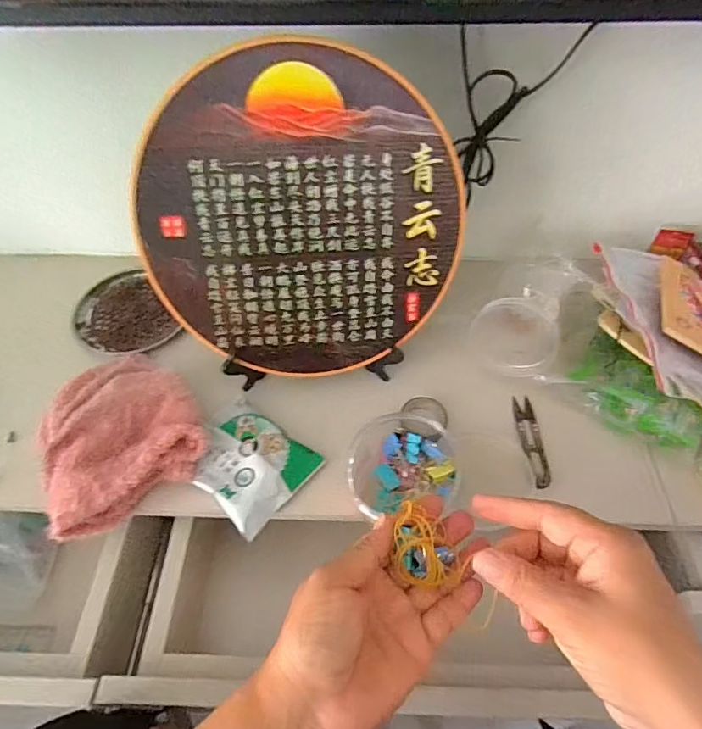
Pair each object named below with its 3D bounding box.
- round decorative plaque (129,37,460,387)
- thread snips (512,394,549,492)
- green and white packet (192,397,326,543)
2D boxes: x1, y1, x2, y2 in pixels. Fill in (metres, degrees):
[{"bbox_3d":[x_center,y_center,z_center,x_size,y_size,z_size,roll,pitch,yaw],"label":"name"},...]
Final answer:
[{"bbox_3d":[-0.042,-0.117,0.424,0.275,0.268,0.012,23,26,-16],"label":"round decorative plaque"},{"bbox_3d":[0.181,0.073,0.474,0.024,0.012,0.102,-4,54,-2],"label":"thread snips"},{"bbox_3d":[-0.100,0.091,0.452,0.108,0.017,0.092,33,61,23],"label":"green and white packet"}]

